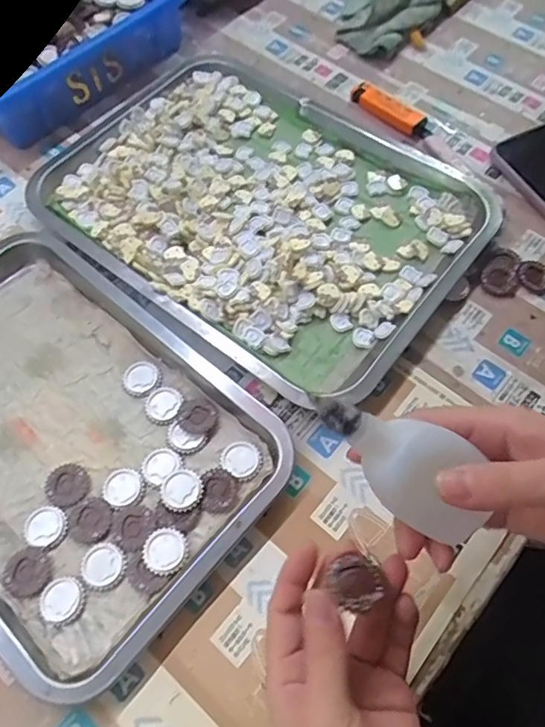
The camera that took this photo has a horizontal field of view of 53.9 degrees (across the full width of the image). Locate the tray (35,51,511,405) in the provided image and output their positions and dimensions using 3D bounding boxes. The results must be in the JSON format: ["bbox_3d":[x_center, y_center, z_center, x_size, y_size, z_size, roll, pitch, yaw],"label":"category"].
[{"bbox_3d":[-0.017,-0.141,0.463,0.357,0.025,0.258,35,68,18],"label":"tray"}]

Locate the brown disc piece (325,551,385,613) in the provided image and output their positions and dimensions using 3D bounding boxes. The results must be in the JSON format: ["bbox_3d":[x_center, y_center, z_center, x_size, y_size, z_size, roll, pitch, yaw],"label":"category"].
[{"bbox_3d":[0.038,0.100,0.250,0.025,0.004,0.026,3,43,-3],"label":"brown disc piece"}]

